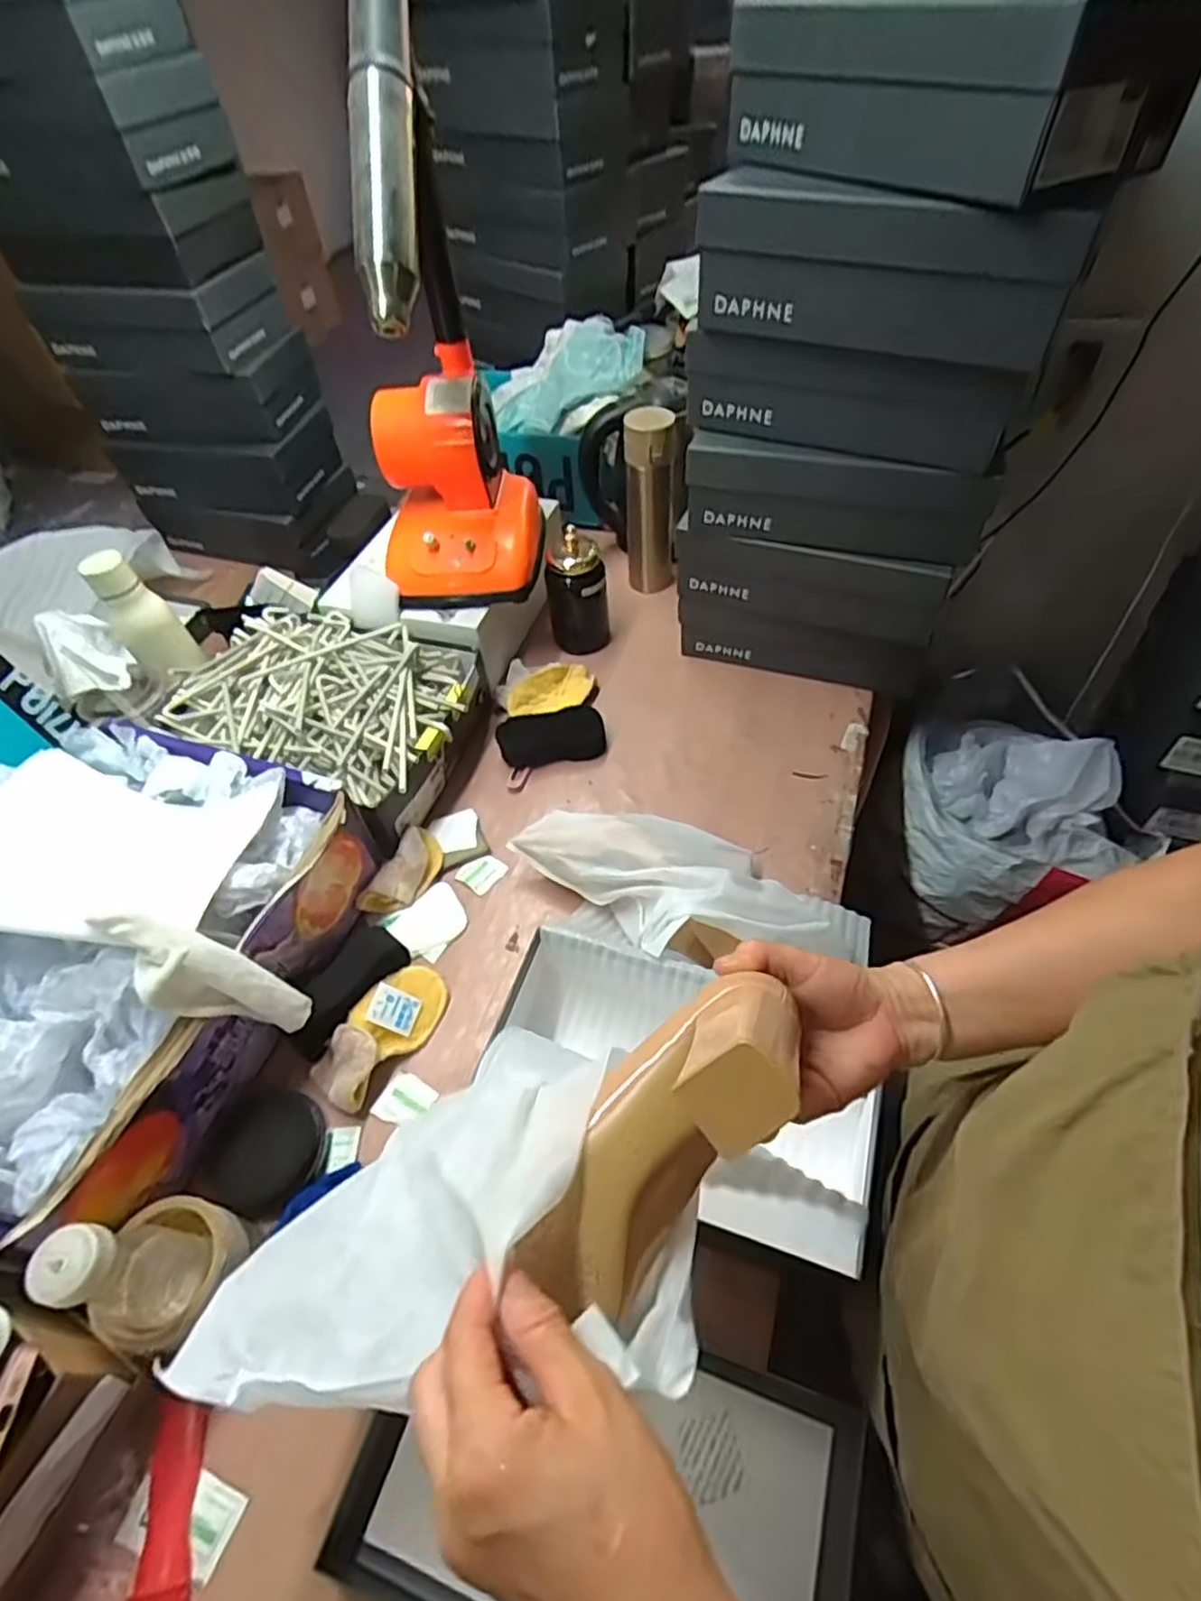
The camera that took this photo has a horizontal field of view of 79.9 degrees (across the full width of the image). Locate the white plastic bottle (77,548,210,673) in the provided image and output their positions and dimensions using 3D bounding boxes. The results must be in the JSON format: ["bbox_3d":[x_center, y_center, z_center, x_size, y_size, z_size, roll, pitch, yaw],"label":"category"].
[{"bbox_3d":[-0.528,-0.211,0.825,0.063,0.139,0.055,11,54,13],"label":"white plastic bottle"}]

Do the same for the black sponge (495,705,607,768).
[{"bbox_3d":[-0.059,-0.078,0.876,0.127,0.016,0.065,-8,84,-2],"label":"black sponge"}]

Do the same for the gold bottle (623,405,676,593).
[{"bbox_3d":[0.070,-0.407,0.982,0.070,0.236,0.072,-1,52,4],"label":"gold bottle"}]

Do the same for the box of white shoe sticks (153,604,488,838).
[{"bbox_3d":[-0.312,-0.109,0.855,0.343,0.119,0.243,18,56,18],"label":"box of white shoe sticks"}]

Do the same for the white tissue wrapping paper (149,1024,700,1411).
[{"bbox_3d":[-0.089,0.225,0.360,0.250,0.093,0.122,-25,49,21],"label":"white tissue wrapping paper"}]

